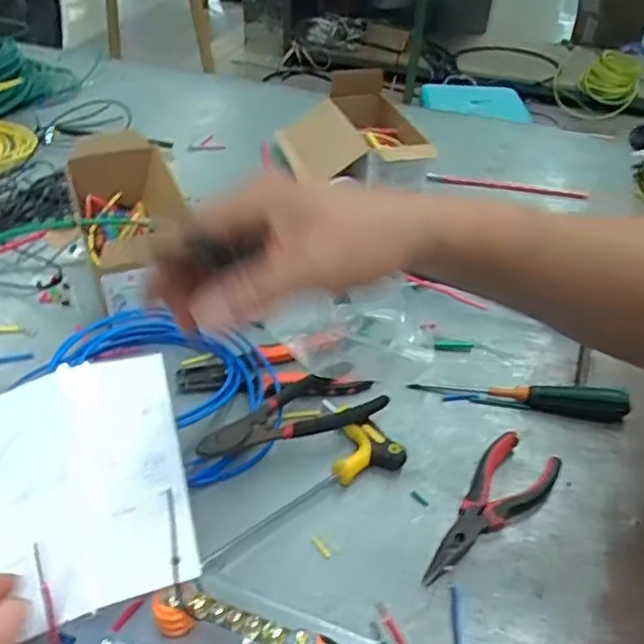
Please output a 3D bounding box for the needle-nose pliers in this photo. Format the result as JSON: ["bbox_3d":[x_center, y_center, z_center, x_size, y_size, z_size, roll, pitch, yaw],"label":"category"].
[{"bbox_3d":[0.126,0.140,0.482,0.052,0.018,0.144,27,45,25],"label":"needle-nose pliers"}]

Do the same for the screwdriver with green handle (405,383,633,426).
[{"bbox_3d":[0.175,0.062,0.577,0.183,0.026,0.021,10,40,8],"label":"screwdriver with green handle"}]

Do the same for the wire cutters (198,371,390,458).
[{"bbox_3d":[-0.027,0.075,0.546,0.158,0.023,0.062,-11,42,-17],"label":"wire cutters"}]

